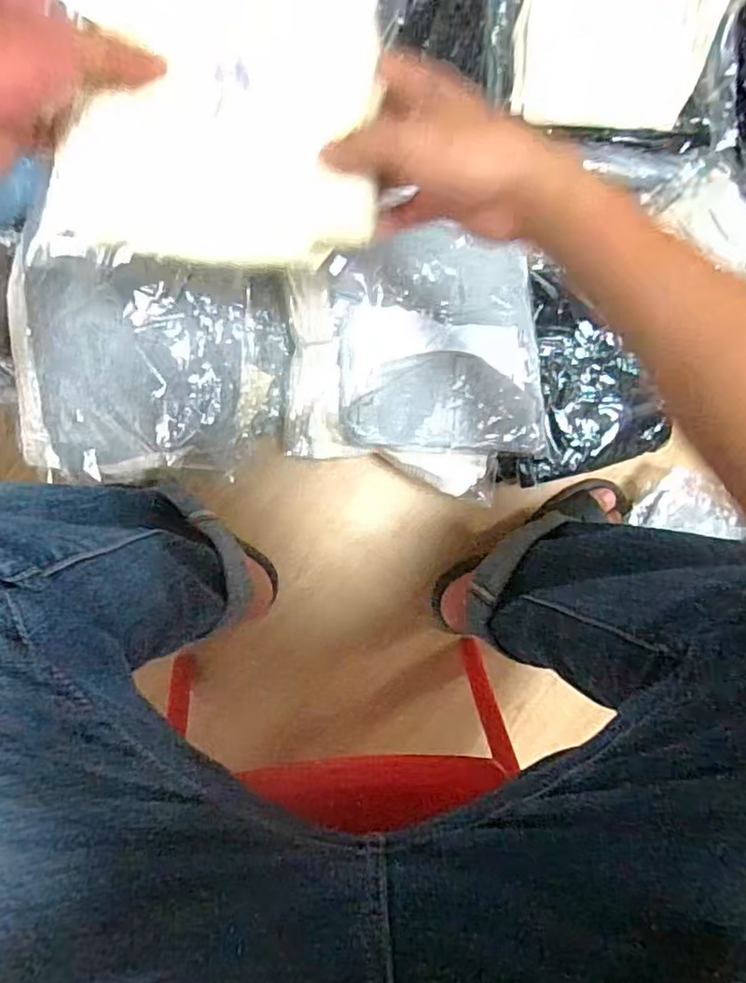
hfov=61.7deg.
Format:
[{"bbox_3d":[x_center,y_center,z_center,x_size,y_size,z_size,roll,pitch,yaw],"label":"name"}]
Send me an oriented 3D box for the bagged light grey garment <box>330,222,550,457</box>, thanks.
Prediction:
[{"bbox_3d":[0.070,-0.143,0.613,0.204,0.045,0.208,-4,93,-6],"label":"bagged light grey garment"}]

